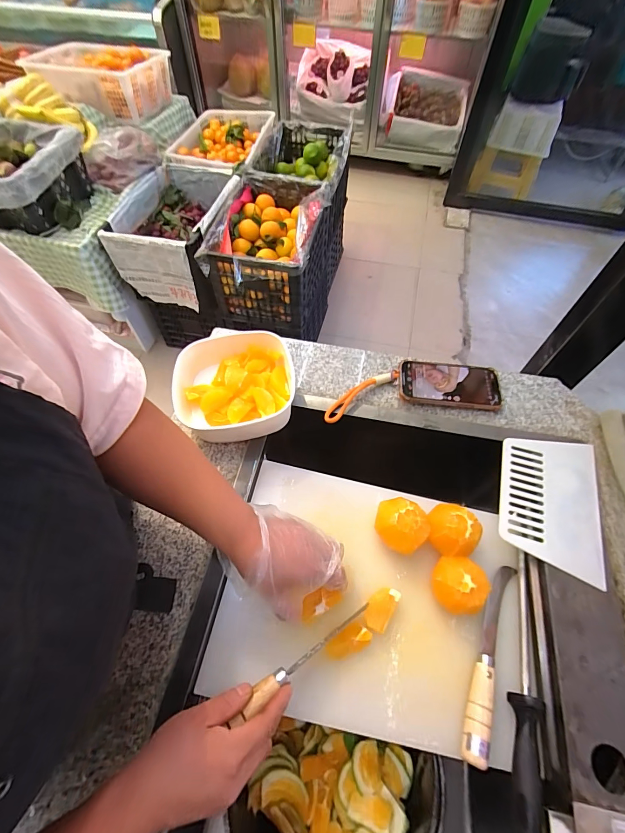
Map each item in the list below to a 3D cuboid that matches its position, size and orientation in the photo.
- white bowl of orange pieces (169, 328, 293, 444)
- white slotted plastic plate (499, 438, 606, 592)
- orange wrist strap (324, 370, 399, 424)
[{"bbox_3d":[-0.112,-0.039,0.513,0.164,0.057,0.156,0,59,0],"label":"white bowl of orange pieces"},{"bbox_3d":[0.300,0.103,0.458,0.116,0.007,0.176,16,60,9],"label":"white slotted plastic plate"},{"bbox_3d":[0.071,-0.034,0.532,0.136,0.014,0.027,-34,65,-19],"label":"orange wrist strap"}]

